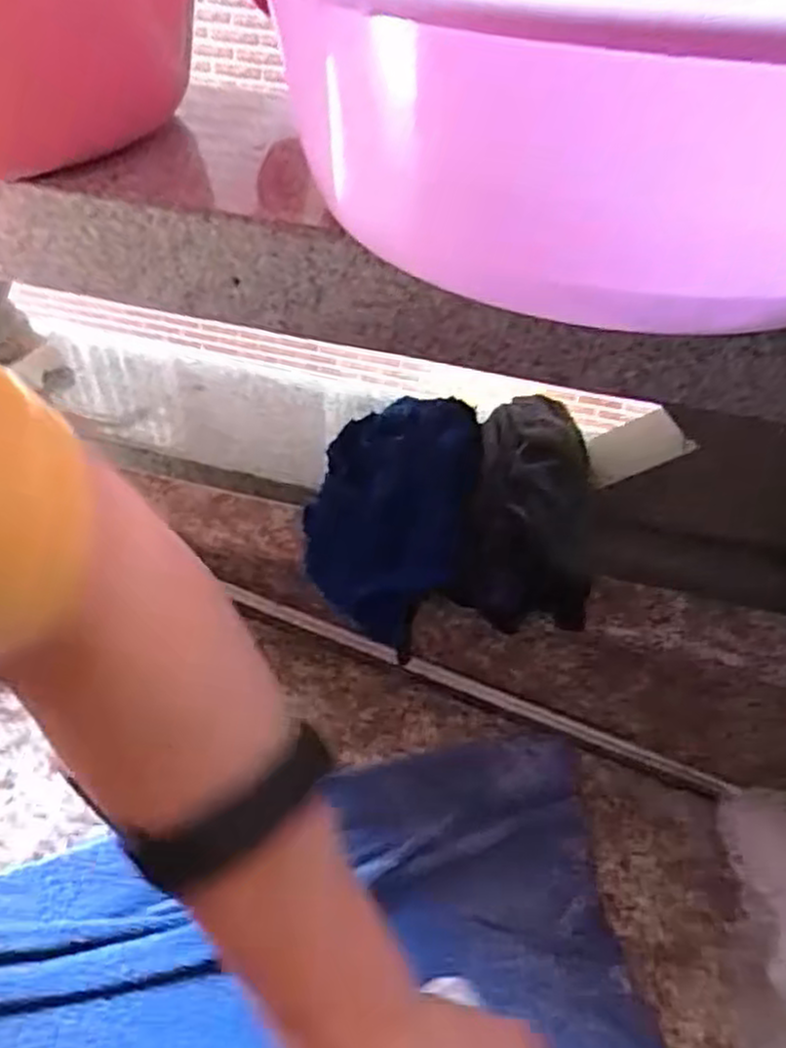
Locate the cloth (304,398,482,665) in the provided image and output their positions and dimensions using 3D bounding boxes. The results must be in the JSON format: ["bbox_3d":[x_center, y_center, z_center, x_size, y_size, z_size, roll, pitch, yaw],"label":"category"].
[{"bbox_3d":[0.001,-0.018,0.435,0.087,0.065,0.165,7,42,3],"label":"cloth"}]

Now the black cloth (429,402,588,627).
[{"bbox_3d":[0.076,-0.018,0.425,0.066,0.049,0.155,10,42,6],"label":"black cloth"}]

